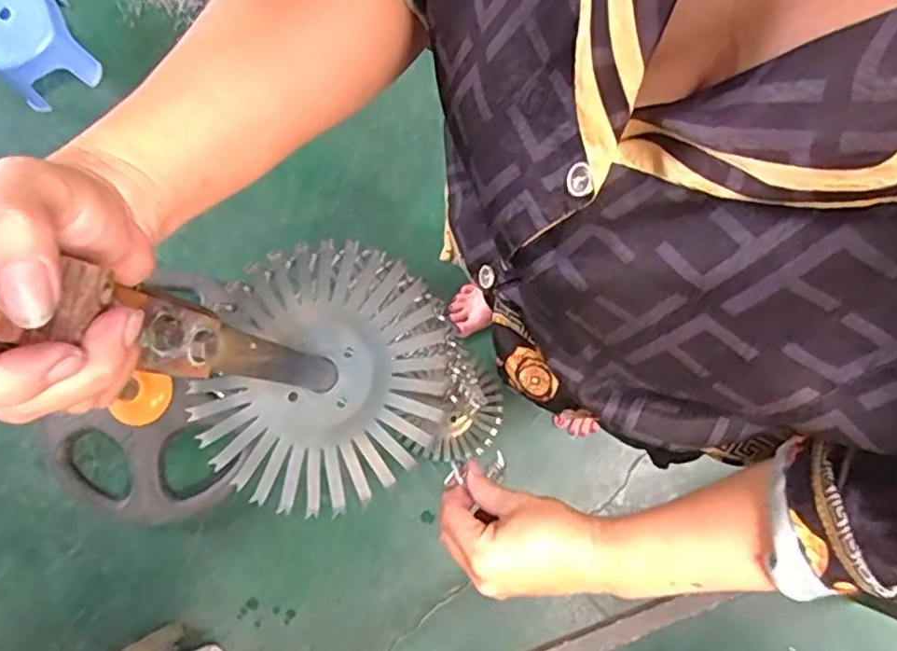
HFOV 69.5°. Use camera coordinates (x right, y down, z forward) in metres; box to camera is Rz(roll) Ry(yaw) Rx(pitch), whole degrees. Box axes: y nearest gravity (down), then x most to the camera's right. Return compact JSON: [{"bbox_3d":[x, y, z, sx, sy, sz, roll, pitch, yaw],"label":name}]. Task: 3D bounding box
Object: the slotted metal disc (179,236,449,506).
[{"bbox_3d":[-0.101,0.034,0.515,0.193,0.037,0.201,-1,79,4],"label":"slotted metal disc"}]

